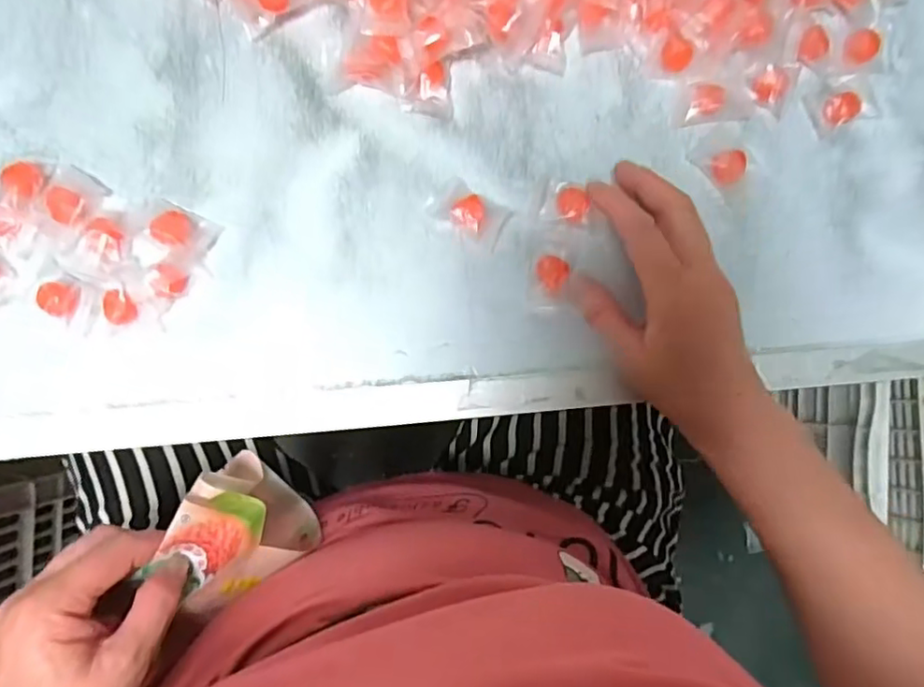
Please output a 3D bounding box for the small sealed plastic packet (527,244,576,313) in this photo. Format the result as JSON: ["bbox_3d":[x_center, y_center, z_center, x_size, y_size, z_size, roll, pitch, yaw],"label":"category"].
[{"bbox_3d":[0.055,-0.041,0.384,0.026,0.017,0.044,10,85,-2],"label":"small sealed plastic packet"}]

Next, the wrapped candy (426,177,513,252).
[{"bbox_3d":[0.003,-0.084,0.384,0.050,0.017,0.033,34,84,0],"label":"wrapped candy"}]

